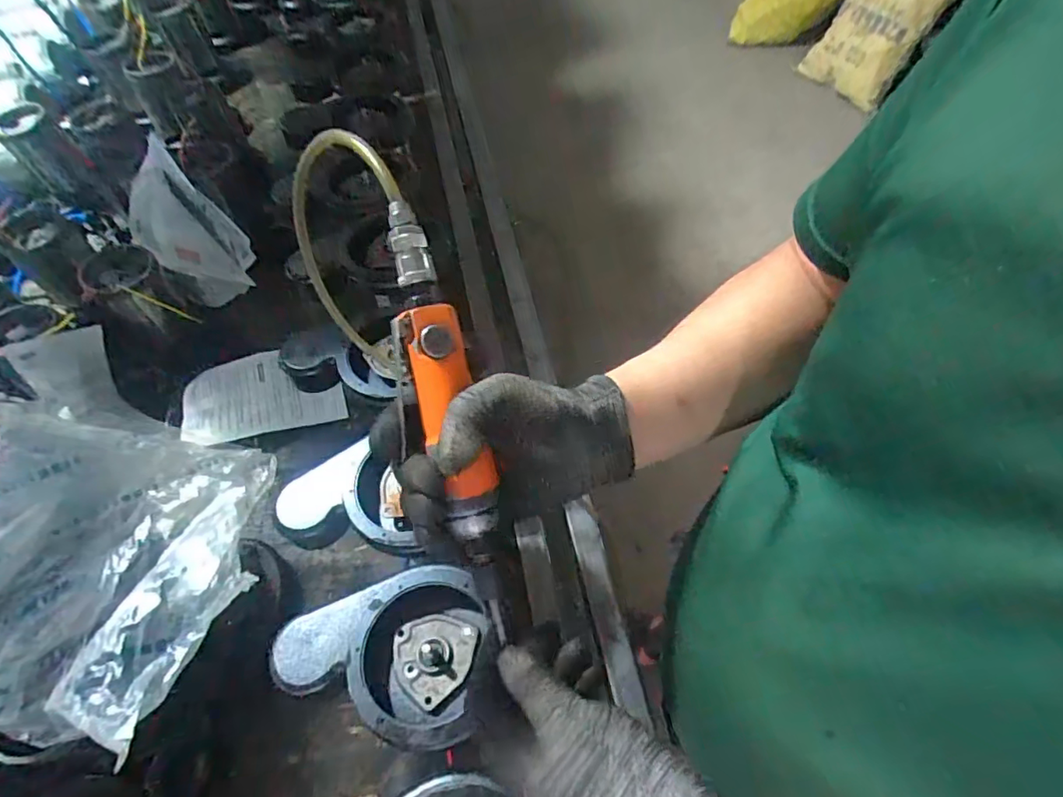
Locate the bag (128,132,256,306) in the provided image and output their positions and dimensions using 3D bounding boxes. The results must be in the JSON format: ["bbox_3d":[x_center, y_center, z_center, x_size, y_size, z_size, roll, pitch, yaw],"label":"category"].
[{"bbox_3d":[-0.560,-0.276,0.857,0.262,0.161,0.118,37,67,22],"label":"bag"}]

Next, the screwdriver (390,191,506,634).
[{"bbox_3d":[-0.050,0.014,0.324,0.041,0.035,0.261,-14,92,-5],"label":"screwdriver"}]

